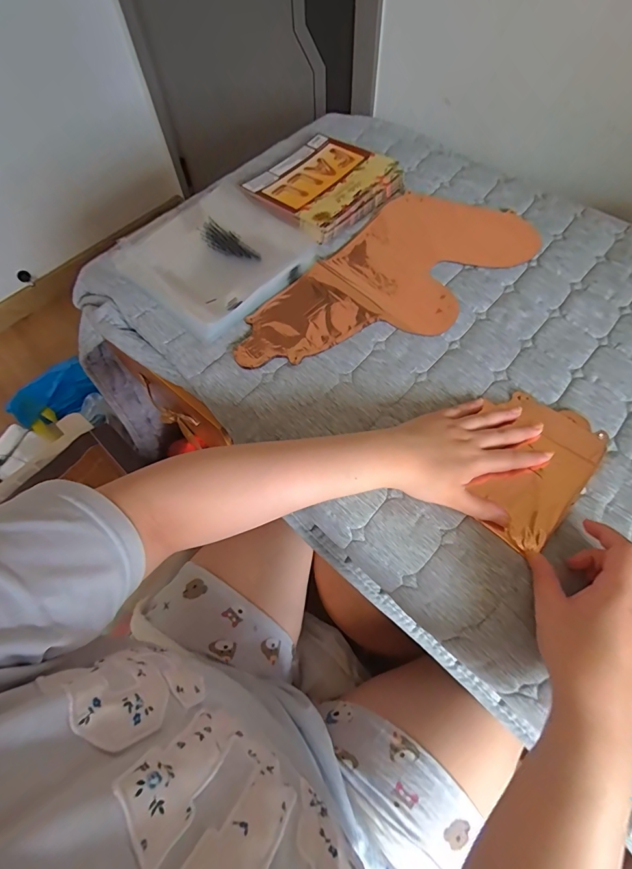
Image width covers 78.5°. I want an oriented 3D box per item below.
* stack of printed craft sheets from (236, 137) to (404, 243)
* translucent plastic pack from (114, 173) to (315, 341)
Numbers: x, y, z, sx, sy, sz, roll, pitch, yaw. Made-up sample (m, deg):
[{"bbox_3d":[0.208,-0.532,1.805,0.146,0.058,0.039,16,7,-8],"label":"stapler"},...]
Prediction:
[{"bbox_3d":[0.016,-0.398,0.613,0.180,0.031,0.198,41,72,21],"label":"stack of printed craft sheets"},{"bbox_3d":[-0.137,-0.265,0.553,0.227,0.024,0.231,37,71,20],"label":"translucent plastic pack"}]

